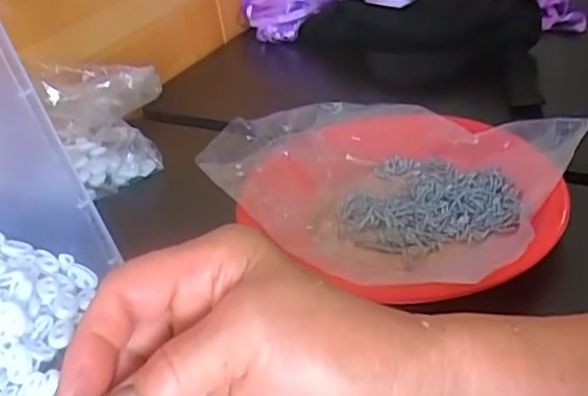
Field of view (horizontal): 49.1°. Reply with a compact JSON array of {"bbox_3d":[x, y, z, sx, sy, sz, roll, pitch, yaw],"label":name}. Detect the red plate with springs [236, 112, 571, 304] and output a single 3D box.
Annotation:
[{"bbox_3d":[0.088,-0.004,0.475,0.205,0.044,0.189,-6,33,4],"label":"red plate with springs"}]

